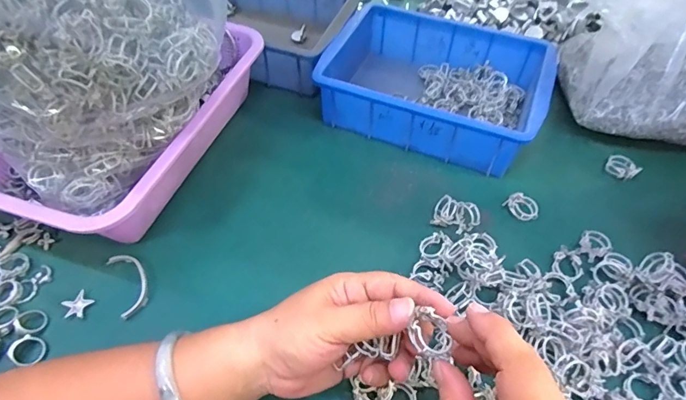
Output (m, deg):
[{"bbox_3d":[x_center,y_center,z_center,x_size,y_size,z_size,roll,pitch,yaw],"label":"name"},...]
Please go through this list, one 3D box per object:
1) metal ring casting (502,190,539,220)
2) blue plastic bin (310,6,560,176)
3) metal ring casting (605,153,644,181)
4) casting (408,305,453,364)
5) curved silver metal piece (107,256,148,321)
[{"bbox_3d":[0.187,0.007,0.429,0.025,0.008,0.033,-37,63,-24],"label":"metal ring casting"},{"bbox_3d":[0.107,-0.142,0.492,0.245,0.062,0.173,20,57,13],"label":"blue plastic bin"},{"bbox_3d":[0.311,-0.037,0.460,0.029,0.010,0.033,-35,62,-23],"label":"metal ring casting"},{"bbox_3d":[0.052,0.079,0.247,0.024,0.011,0.029,0,54,3],"label":"casting"},{"bbox_3d":[-0.194,0.076,0.377,0.026,0.011,0.064,-26,59,-18],"label":"curved silver metal piece"}]

